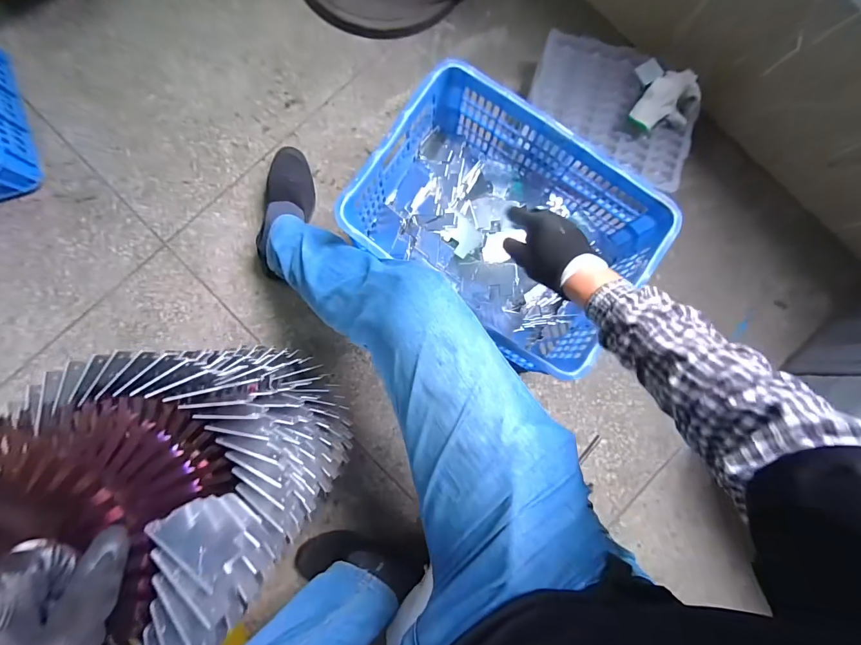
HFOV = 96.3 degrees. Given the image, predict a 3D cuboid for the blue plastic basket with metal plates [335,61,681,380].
[{"bbox_3d":[0.125,-0.165,0.718,0.485,0.210,0.338,34,81,0],"label":"blue plastic basket with metal plates"}]

